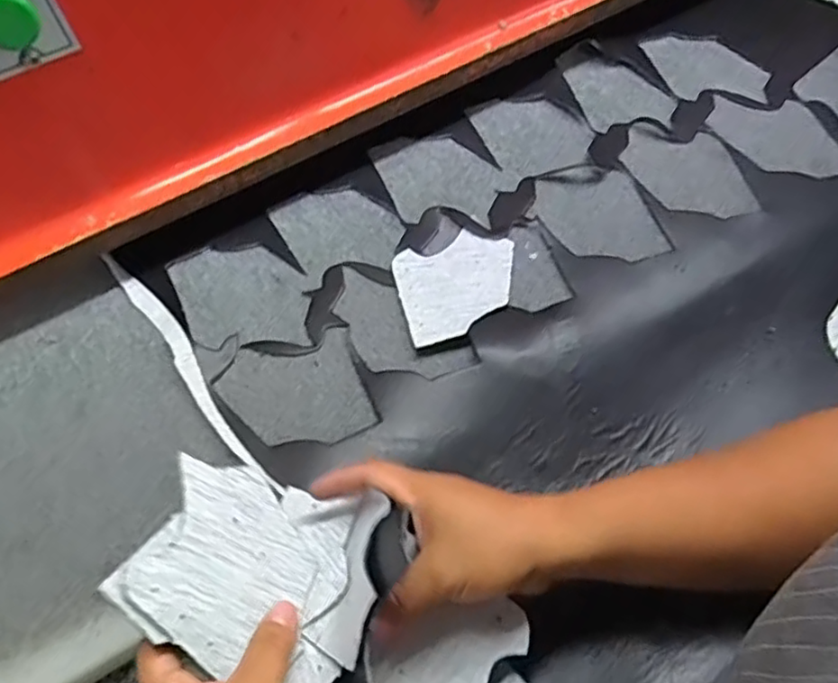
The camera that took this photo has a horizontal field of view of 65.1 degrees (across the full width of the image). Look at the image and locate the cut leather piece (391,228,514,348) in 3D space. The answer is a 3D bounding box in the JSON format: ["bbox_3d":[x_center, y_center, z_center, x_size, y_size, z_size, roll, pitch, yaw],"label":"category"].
[{"bbox_3d":[0.036,-0.048,0.555,0.104,0.008,0.100,-14,56,-7],"label":"cut leather piece"}]

